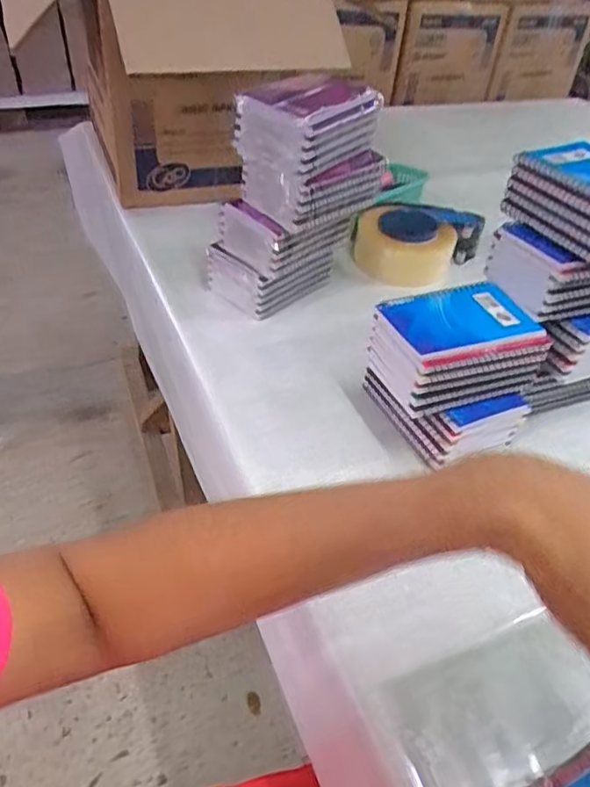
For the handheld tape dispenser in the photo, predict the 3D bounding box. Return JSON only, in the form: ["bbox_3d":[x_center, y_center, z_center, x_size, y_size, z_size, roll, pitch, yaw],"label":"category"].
[{"bbox_3d":[0.152,-0.199,0.780,0.158,0.066,0.094,-19,48,-25],"label":"handheld tape dispenser"}]

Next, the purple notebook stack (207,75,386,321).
[{"bbox_3d":[0.001,-0.214,0.648,0.112,0.232,0.144,36,50,29],"label":"purple notebook stack"}]

